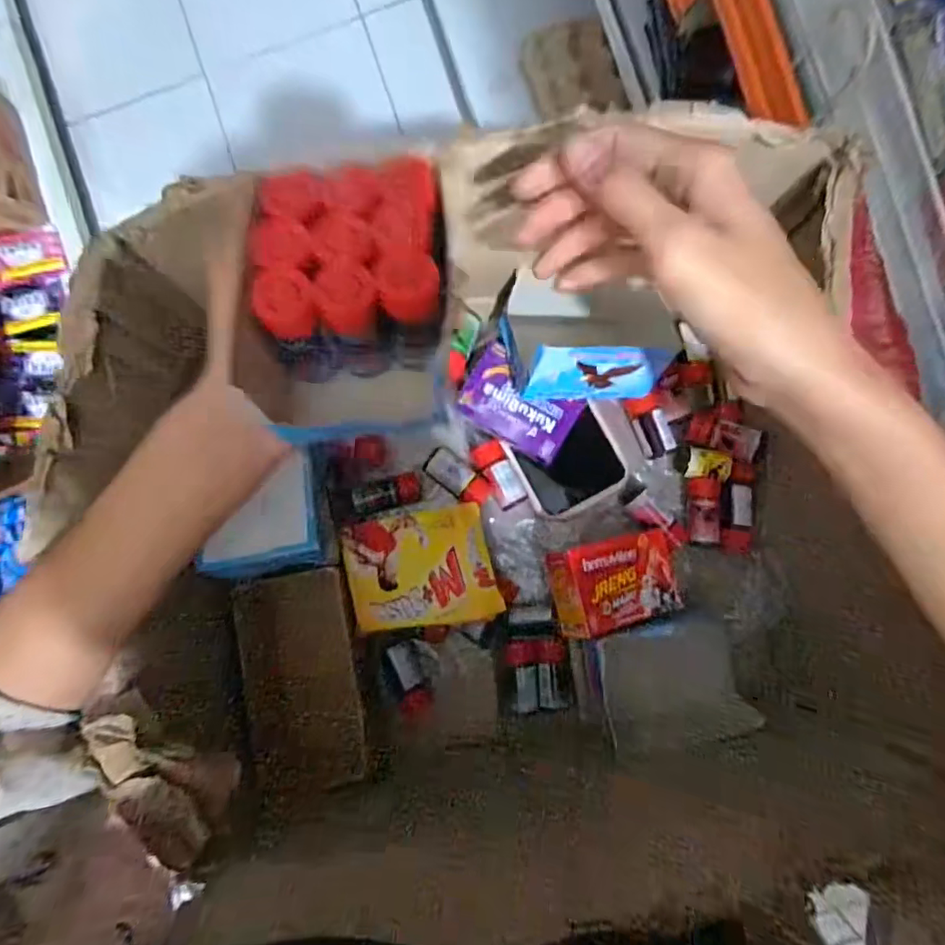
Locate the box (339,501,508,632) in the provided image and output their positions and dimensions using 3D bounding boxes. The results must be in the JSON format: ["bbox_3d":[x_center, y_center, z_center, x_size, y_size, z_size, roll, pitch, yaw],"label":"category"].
[{"bbox_3d":[-0.036,0.064,0.377,0.102,0.020,0.073,-12,83,26],"label":"box"}]

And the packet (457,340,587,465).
[{"bbox_3d":[0.034,-0.050,0.424,0.088,0.015,0.058,36,90,3],"label":"packet"}]

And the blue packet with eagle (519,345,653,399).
[{"bbox_3d":[0.086,-0.068,0.398,0.097,0.057,0.010,-4,62,-15],"label":"blue packet with eagle"}]

